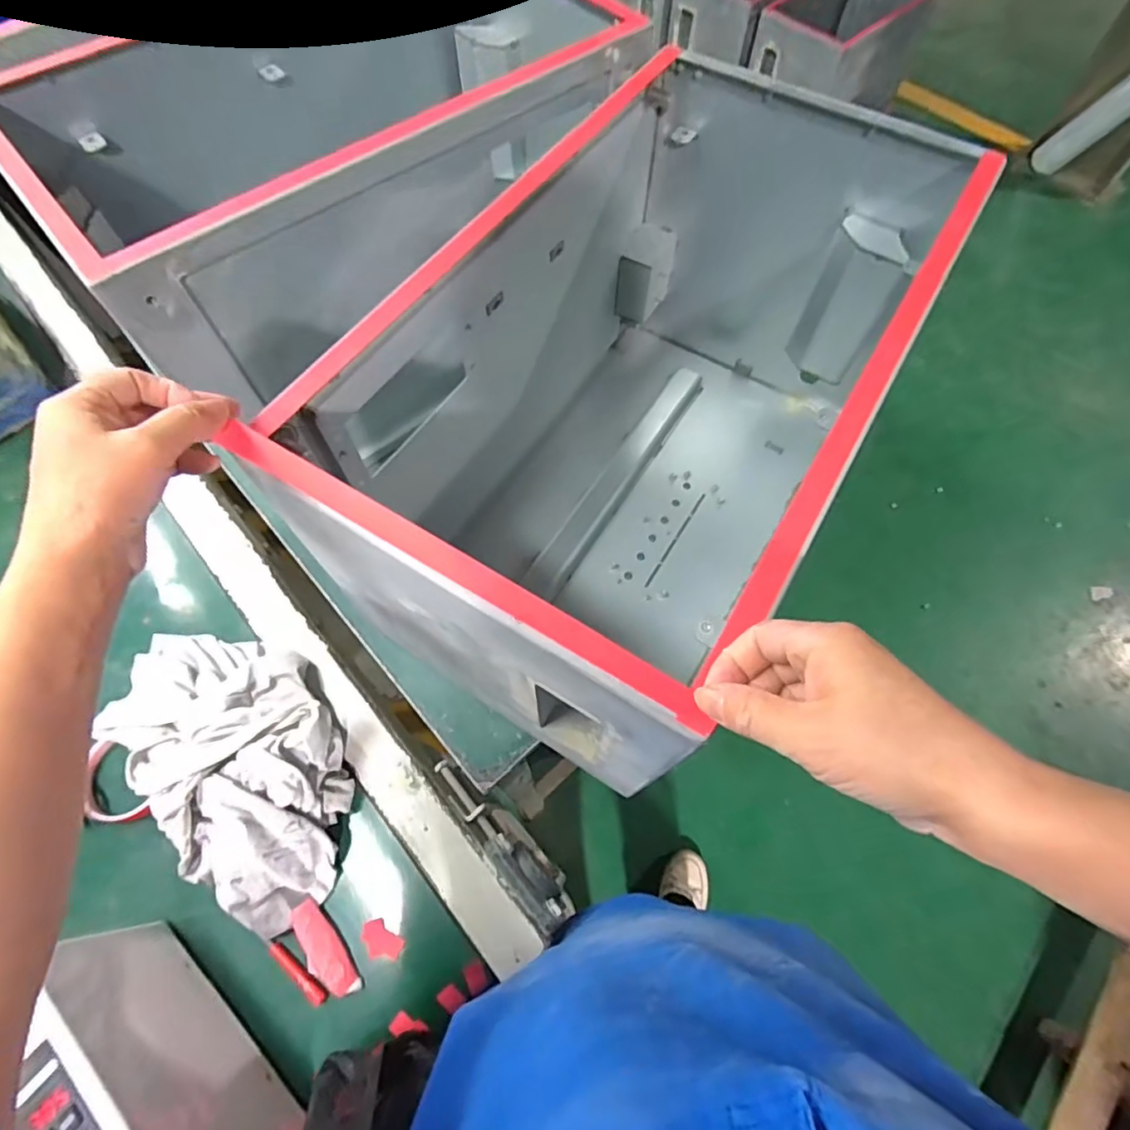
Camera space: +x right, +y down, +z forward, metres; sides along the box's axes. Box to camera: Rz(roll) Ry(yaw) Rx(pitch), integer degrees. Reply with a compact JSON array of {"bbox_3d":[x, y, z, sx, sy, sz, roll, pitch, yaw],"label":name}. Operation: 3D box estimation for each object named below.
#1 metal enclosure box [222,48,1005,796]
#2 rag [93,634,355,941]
[{"bbox_3d":[0.083,-0.141,0.538,0.300,0.343,0.550,30,69,13],"label":"metal enclosure box"},{"bbox_3d":[-0.299,0.159,0.521,0.294,0.083,0.169,40,71,16],"label":"rag"}]

